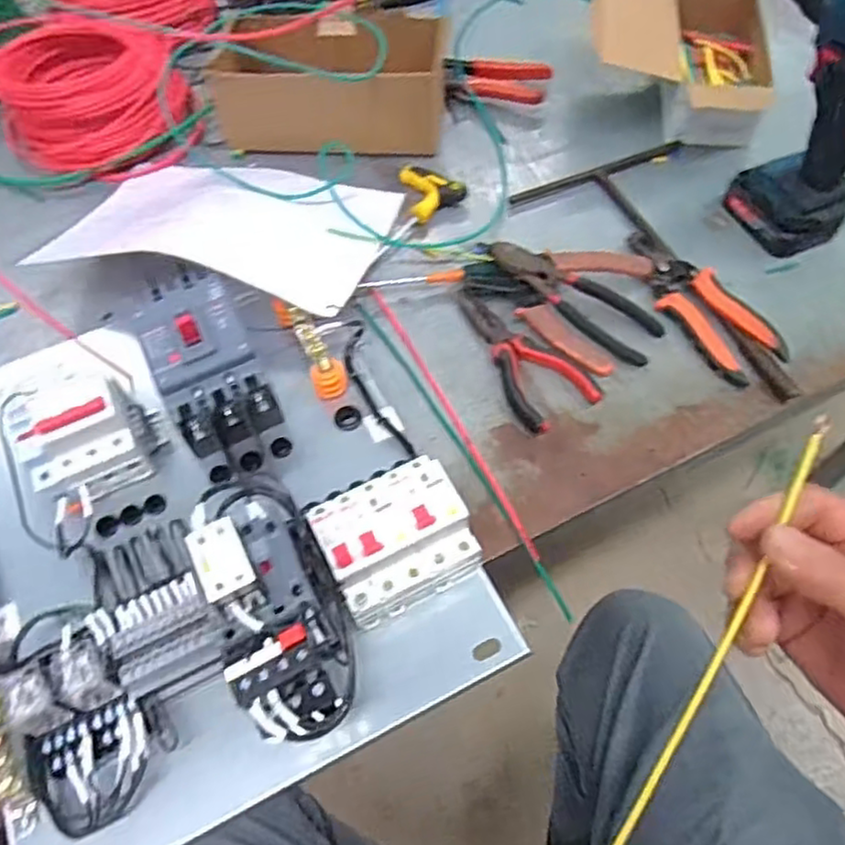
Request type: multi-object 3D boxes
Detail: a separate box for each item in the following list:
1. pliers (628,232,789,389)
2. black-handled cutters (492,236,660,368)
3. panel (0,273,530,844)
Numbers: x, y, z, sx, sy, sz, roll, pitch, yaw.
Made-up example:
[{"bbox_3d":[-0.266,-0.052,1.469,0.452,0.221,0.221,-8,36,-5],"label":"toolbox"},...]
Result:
[{"bbox_3d":[0.232,-0.104,0.588,0.057,0.022,0.166,-27,63,-13],"label":"pliers"},{"bbox_3d":[0.126,-0.106,0.583,0.157,0.019,0.053,33,66,1],"label":"black-handled cutters"},{"bbox_3d":[-0.158,0.029,0.457,0.330,0.140,0.389,-24,61,-11],"label":"panel"}]

